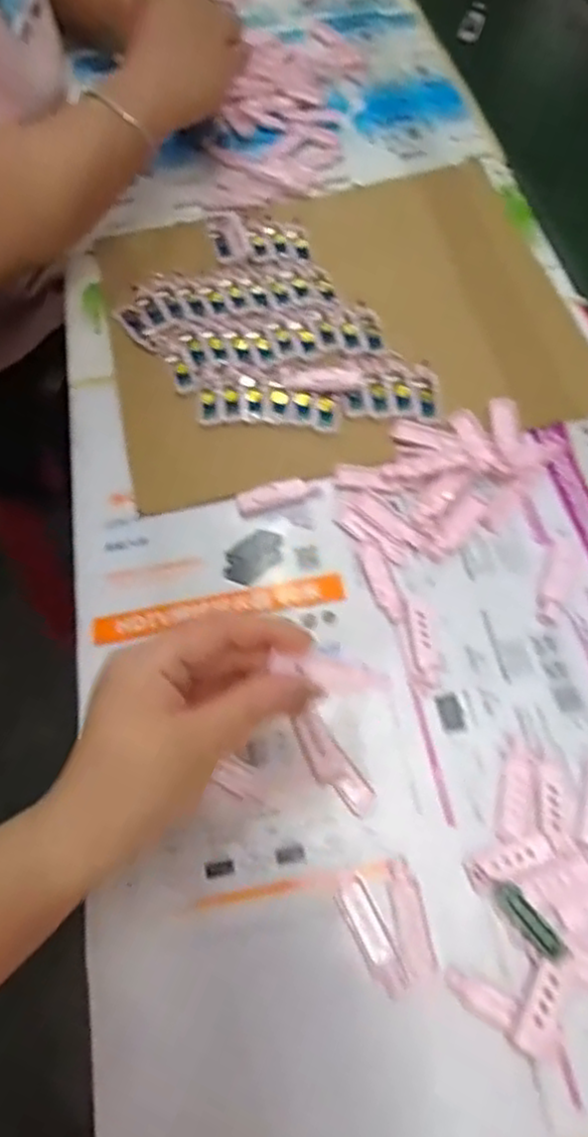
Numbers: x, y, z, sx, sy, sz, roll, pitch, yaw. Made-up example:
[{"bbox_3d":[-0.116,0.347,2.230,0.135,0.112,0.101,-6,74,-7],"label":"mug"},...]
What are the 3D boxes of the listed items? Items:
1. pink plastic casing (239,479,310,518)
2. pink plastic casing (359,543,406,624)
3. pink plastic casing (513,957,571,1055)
[{"bbox_3d":[-0.014,-0.048,0.468,0.046,0.007,0.017,-15,60,-6],"label":"pink plastic casing"},{"bbox_3d":[0.053,0.008,0.435,0.015,0.006,0.055,-15,61,-6],"label":"pink plastic casing"},{"bbox_3d":[0.112,0.198,0.322,0.015,0.010,0.041,23,64,15],"label":"pink plastic casing"}]

